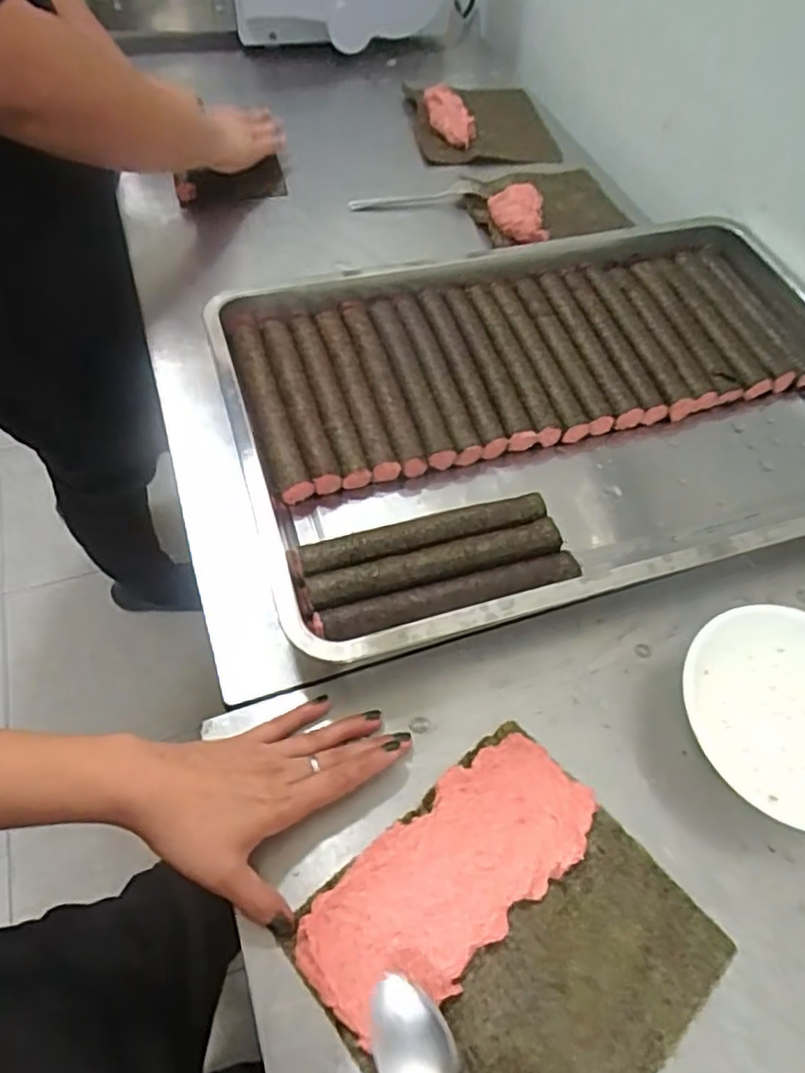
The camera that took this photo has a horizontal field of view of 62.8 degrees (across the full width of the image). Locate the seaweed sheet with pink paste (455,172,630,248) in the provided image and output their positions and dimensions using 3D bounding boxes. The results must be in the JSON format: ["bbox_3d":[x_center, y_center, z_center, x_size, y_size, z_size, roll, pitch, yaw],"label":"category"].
[{"bbox_3d":[0.177,-0.394,0.794,0.179,0.046,0.123,-22,61,-17],"label":"seaweed sheet with pink paste"}]

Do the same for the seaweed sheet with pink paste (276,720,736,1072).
[{"bbox_3d":[0.062,0.234,0.377,0.196,0.012,0.180,-35,65,-23],"label":"seaweed sheet with pink paste"}]

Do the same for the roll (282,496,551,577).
[{"bbox_3d":[0.014,0.003,0.518,0.204,0.030,0.026,-13,58,-12],"label":"roll"}]

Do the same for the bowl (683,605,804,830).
[{"bbox_3d":[0.264,0.120,0.449,0.132,0.048,0.141,2,57,-2],"label":"bowl"}]

